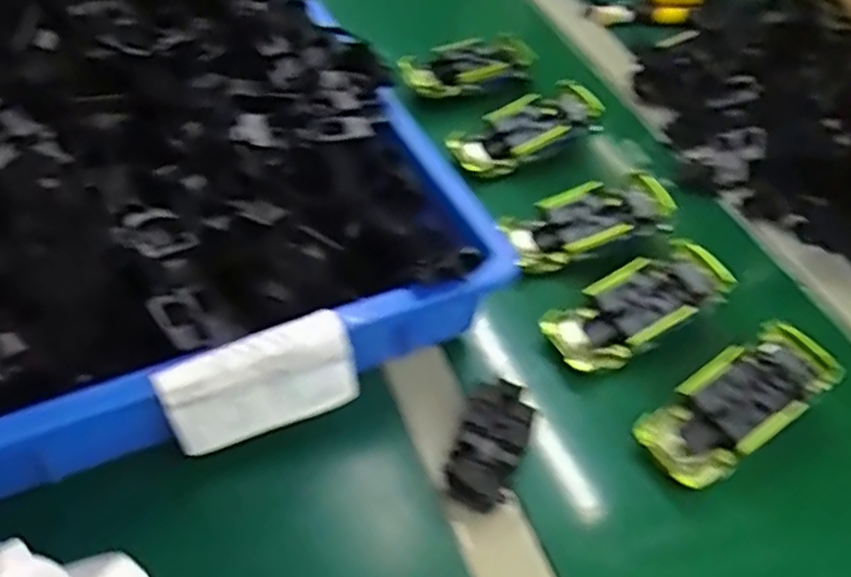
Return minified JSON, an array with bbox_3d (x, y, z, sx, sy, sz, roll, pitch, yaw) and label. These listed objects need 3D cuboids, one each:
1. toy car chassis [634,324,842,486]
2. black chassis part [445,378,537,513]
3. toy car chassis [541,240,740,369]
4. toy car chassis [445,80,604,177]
[{"bbox_3d":[0.201,0.073,0.470,0.133,0.025,0.057,-33,58,-11],"label":"toy car chassis"},{"bbox_3d":[0.042,0.089,0.448,0.040,0.020,0.089,18,49,9],"label":"black chassis part"},{"bbox_3d":[0.152,0.013,0.522,0.134,0.022,0.058,-29,56,-9],"label":"toy car chassis"},{"bbox_3d":[0.088,-0.141,0.657,0.136,0.024,0.065,-26,55,-8],"label":"toy car chassis"}]

